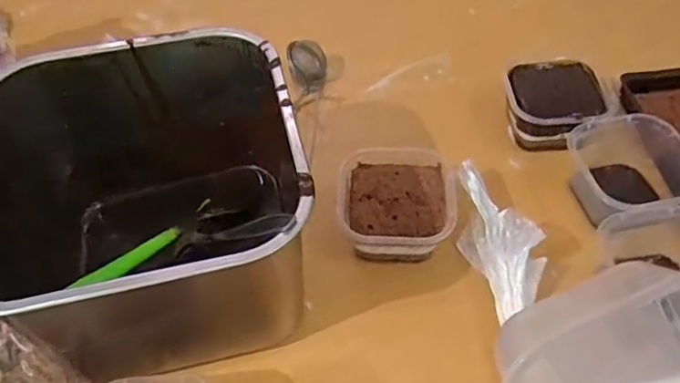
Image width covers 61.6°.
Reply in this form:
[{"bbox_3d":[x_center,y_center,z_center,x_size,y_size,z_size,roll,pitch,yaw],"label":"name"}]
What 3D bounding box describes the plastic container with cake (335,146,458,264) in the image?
[{"bbox_3d":[0.039,0.016,0.399,0.077,0.042,0.087,-4,52,1],"label":"plastic container with cake"}]

